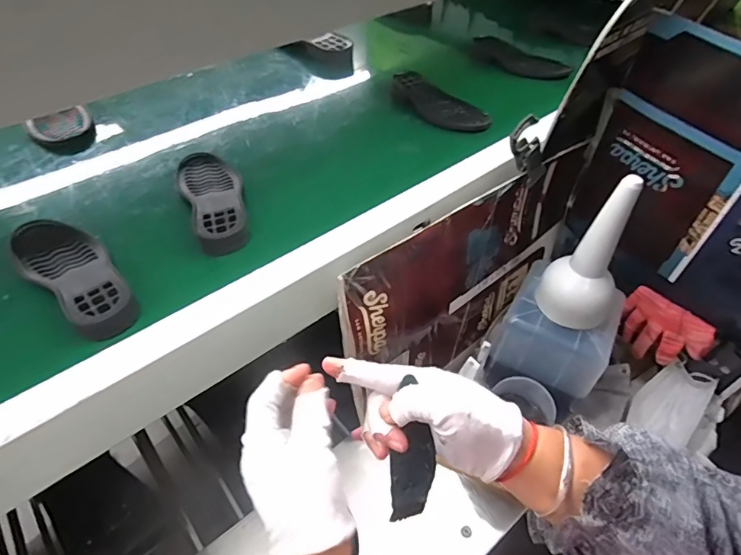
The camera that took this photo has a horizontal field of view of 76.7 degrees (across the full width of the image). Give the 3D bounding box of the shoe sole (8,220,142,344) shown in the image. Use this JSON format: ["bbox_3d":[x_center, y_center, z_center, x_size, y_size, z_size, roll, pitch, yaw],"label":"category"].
[{"bbox_3d":[-0.301,-0.004,0.477,0.072,0.025,0.187,-35,55,-29],"label":"shoe sole"}]

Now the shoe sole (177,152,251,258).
[{"bbox_3d":[-0.188,-0.097,0.565,0.070,0.023,0.188,-16,47,-15],"label":"shoe sole"}]

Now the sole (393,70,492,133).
[{"bbox_3d":[0.098,-0.272,0.732,0.057,0.030,0.195,-28,52,-25],"label":"sole"}]

